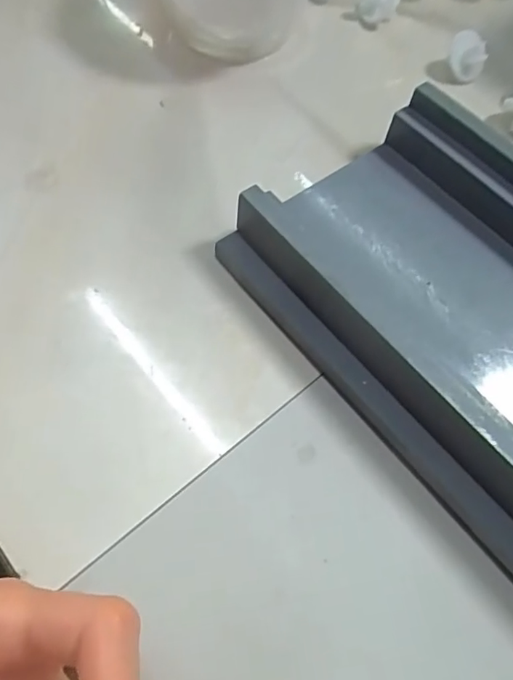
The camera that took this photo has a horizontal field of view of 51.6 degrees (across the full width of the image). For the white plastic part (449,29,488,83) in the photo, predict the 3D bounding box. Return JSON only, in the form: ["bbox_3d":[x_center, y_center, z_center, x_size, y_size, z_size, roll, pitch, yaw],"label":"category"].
[{"bbox_3d":[0.127,-0.171,0.322,0.022,0.022,0.016,26,65,9],"label":"white plastic part"}]

